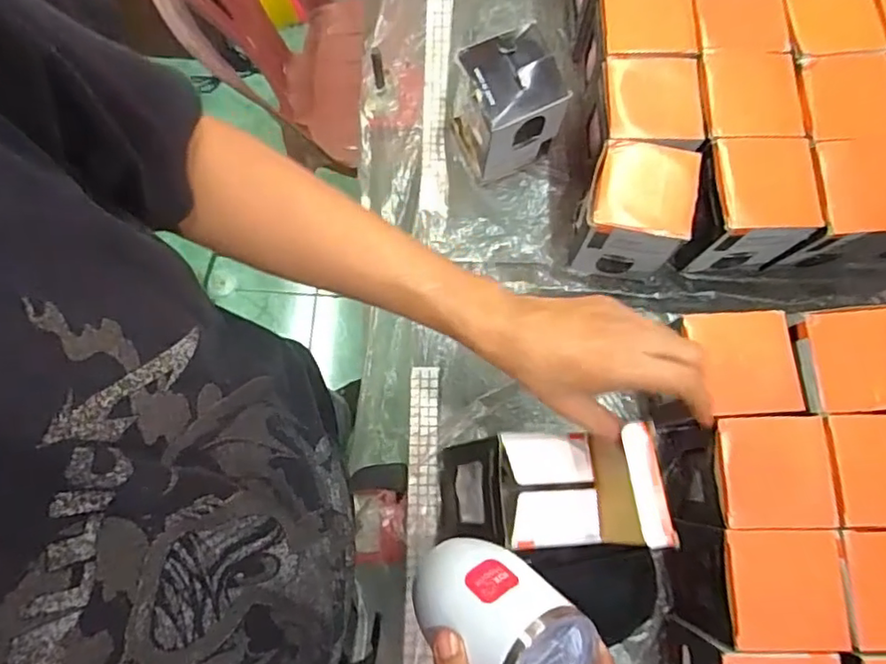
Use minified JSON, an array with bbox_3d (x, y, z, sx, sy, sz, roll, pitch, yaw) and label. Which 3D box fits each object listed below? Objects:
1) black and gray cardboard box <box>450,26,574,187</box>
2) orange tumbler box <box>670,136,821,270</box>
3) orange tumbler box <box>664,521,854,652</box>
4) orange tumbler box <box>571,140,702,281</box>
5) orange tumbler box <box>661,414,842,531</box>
[{"bbox_3d":[0.067,-0.233,0.621,0.088,0.140,0.089,-23,78,-5],"label":"black and gray cardboard box"},{"bbox_3d":[0.295,-0.124,0.598,0.104,0.118,0.095,-3,77,-1],"label":"orange tumbler box"},{"bbox_3d":[0.269,0.218,0.524,0.104,0.118,0.091,1,77,0],"label":"orange tumbler box"},{"bbox_3d":[0.188,-0.118,0.593,0.101,0.112,0.097,10,78,2],"label":"orange tumbler box"},{"bbox_3d":[0.273,0.130,0.540,0.095,0.121,0.093,-2,77,-1],"label":"orange tumbler box"}]

